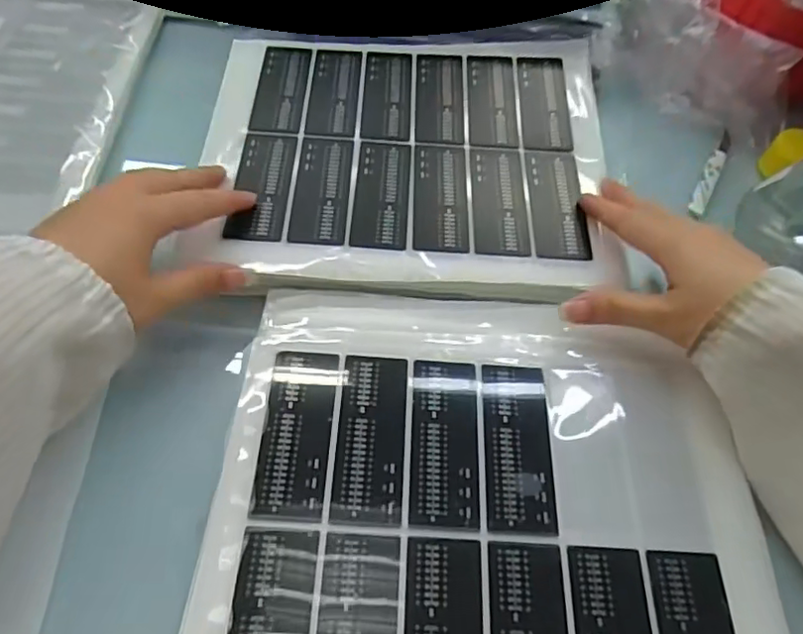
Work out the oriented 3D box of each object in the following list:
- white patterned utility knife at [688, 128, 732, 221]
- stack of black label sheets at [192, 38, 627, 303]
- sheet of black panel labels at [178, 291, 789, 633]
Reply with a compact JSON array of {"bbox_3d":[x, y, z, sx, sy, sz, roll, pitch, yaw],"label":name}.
[{"bbox_3d":[0.244,-0.115,0.474,0.012,0.008,0.106,28,58,13],"label":"white patterned utility knife"},{"bbox_3d":[0.007,-0.115,0.417,0.263,0.015,0.226,2,60,-1],"label":"stack of black label sheets"},{"bbox_3d":[0.041,0.094,0.306,0.266,0.010,0.244,3,58,-2],"label":"sheet of black panel labels"}]

